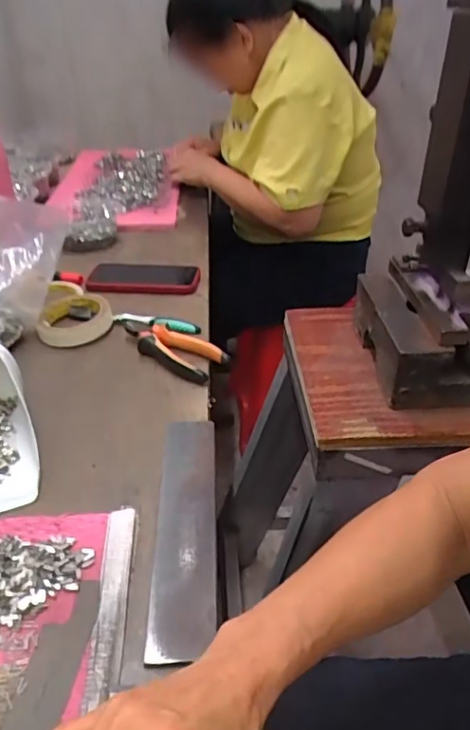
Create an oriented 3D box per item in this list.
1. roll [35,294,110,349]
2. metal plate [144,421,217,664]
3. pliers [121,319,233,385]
[{"bbox_3d":[-0.214,-0.064,0.746,0.094,0.022,0.094,-12,35,-16],"label":"roll"},{"bbox_3d":[-0.041,0.130,0.477,0.049,0.008,0.238,-2,35,-1],"label":"metal plate"},{"bbox_3d":[-0.087,-0.026,0.693,0.162,0.021,0.059,23,41,31],"label":"pliers"}]

